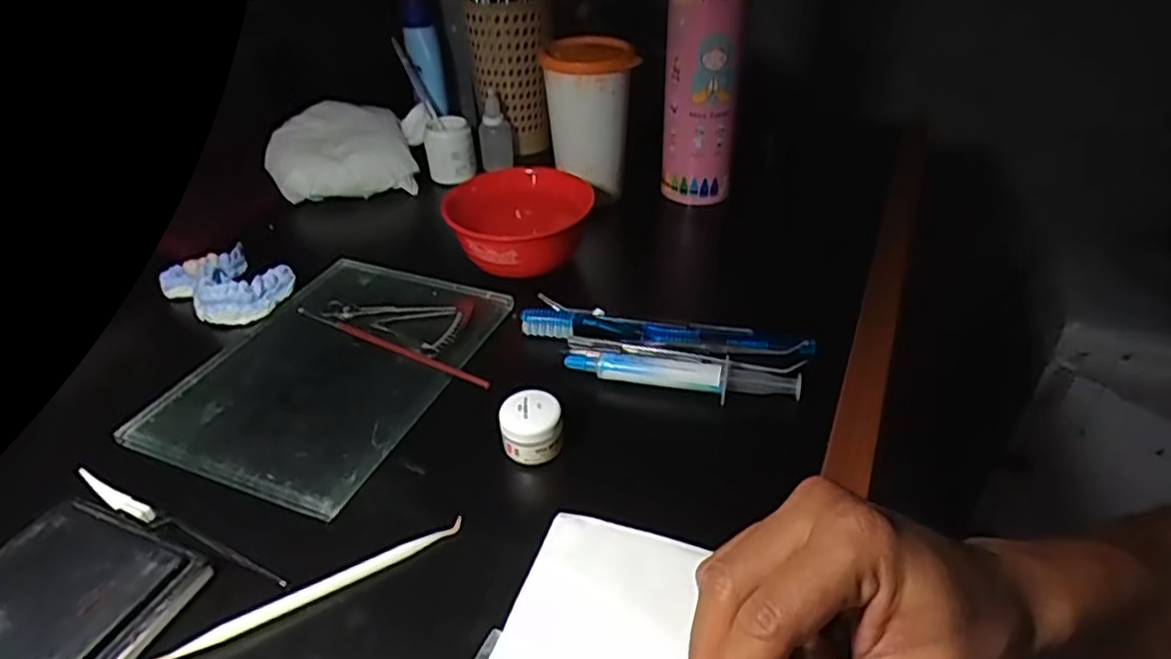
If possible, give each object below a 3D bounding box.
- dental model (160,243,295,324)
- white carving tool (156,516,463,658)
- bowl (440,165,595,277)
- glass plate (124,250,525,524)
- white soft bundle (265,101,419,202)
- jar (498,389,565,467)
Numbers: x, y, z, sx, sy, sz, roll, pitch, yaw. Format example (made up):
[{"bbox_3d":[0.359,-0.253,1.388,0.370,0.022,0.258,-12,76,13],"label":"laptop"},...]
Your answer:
[{"bbox_3d":[-0.260,-0.033,0.507,0.084,0.034,0.060,22,43,26],"label":"dental model"},{"bbox_3d":[-0.121,0.117,0.312,0.138,0.005,0.009,-21,42,-24],"label":"white carving tool"},{"bbox_3d":[-0.049,-0.080,0.523,0.100,0.047,0.106,0,38,0],"label":"bowl"},{"bbox_3d":[-0.162,0.017,0.440,0.159,0.011,0.199,14,40,18],"label":"glass plate"},{"bbox_3d":[-0.230,-0.167,0.651,0.128,0.054,0.110,-12,39,-14],"label":"white soft bundle"},{"bbox_3d":[-0.029,0.053,0.372,0.031,0.028,0.030,0,38,0],"label":"jar"}]

